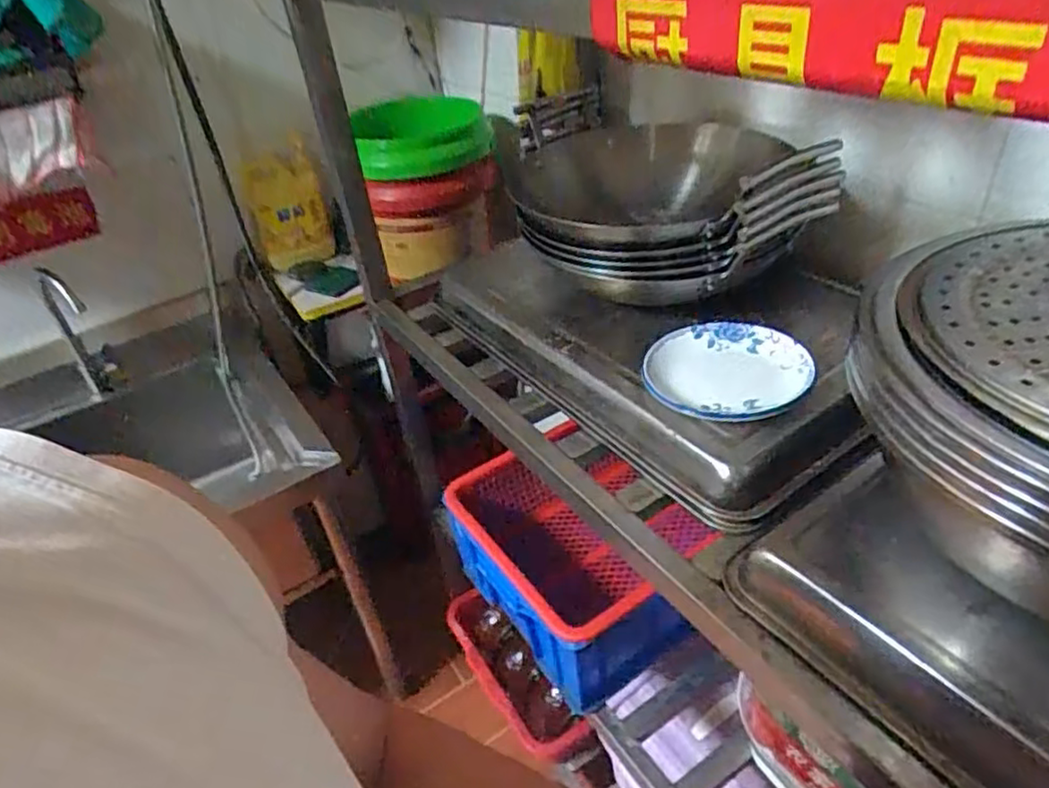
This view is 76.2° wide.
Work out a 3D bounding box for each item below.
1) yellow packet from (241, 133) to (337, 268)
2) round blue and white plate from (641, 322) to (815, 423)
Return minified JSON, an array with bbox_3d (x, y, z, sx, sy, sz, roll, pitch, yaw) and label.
[{"bbox_3d":[-0.449,-0.354,1.277,0.132,0.213,0.049,-19,10,-18],"label":"yellow packet"},{"bbox_3d":[0.200,-0.023,0.666,0.155,0.026,0.135,-4,36,5],"label":"round blue and white plate"}]

